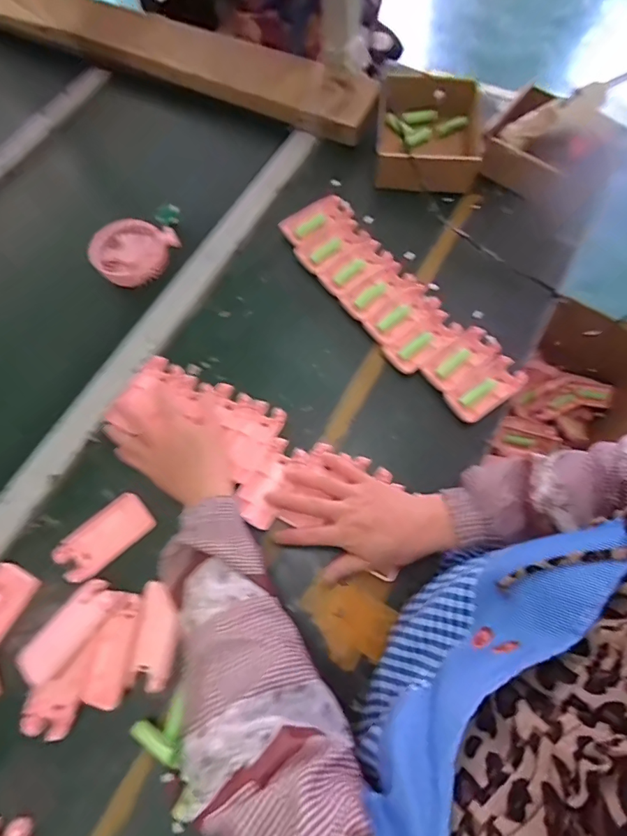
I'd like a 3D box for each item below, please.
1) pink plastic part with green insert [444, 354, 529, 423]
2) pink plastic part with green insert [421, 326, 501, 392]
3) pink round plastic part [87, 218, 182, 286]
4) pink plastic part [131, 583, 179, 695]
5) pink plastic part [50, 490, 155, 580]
[{"bbox_3d":[0.204,-0.035,0.527,0.095,0.015,0.048,-33,71,-12],"label":"pink plastic part with green insert"},{"bbox_3d":[0.176,-0.071,0.537,0.088,0.016,0.048,-34,71,-13],"label":"pink plastic part with green insert"},{"bbox_3d":[-0.244,-0.223,0.600,0.102,0.029,0.097,0,67,1],"label":"pink round plastic part"},{"bbox_3d":[-0.150,0.209,0.431,0.036,0.011,0.093,1,67,1],"label":"pink plastic part"},{"bbox_3d":[-0.218,0.123,0.471,0.096,0.016,0.055,-40,72,-15],"label":"pink plastic part"}]

